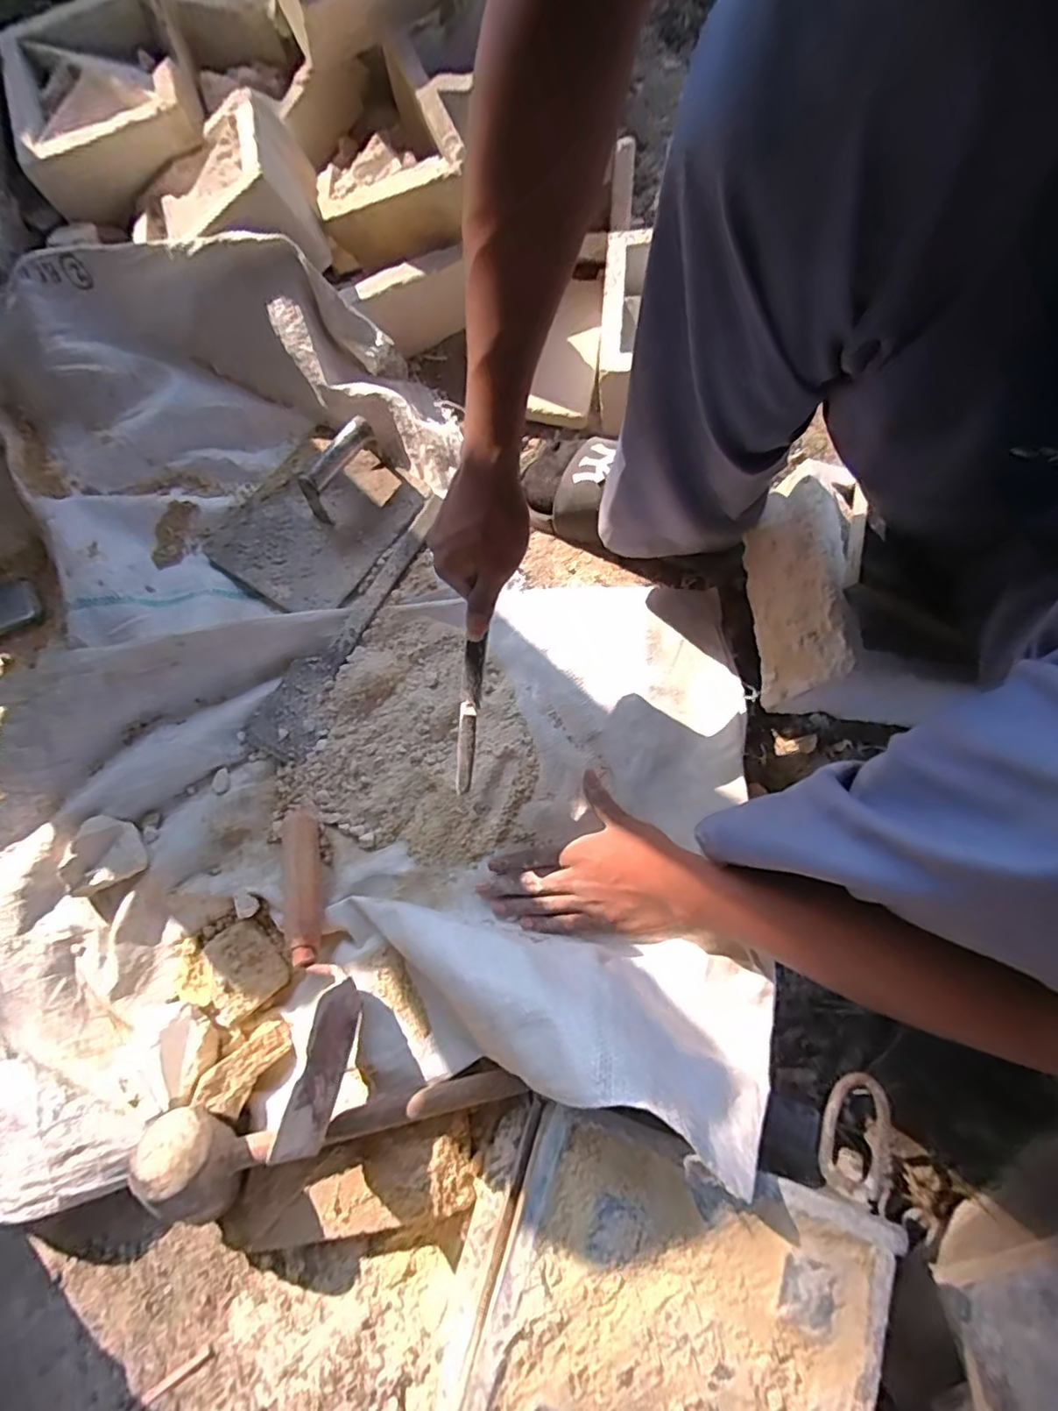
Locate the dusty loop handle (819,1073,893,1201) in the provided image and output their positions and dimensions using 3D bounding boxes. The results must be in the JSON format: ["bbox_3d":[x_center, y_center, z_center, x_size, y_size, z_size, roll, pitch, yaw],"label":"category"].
[{"bbox_3d":[0.243,0.316,0.435,0.045,0.016,0.078,11,65,20],"label":"dusty loop handle"}]

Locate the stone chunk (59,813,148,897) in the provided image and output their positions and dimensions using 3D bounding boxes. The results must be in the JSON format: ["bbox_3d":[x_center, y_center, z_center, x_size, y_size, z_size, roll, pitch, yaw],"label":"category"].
[{"bbox_3d":[-0.394,0.134,0.539,0.062,0.029,0.061,-24,76,-6],"label":"stone chunk"}]

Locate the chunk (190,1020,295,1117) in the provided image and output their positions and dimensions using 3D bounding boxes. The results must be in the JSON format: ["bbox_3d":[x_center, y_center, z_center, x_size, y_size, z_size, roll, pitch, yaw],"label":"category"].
[{"bbox_3d":[-0.238,0.304,0.494,0.040,0.026,0.078,38,37,10],"label":"chunk"}]

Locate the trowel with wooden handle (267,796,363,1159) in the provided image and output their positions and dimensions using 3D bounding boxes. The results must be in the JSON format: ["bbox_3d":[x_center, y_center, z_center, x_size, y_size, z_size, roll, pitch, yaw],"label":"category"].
[{"bbox_3d":[-0.184,0.211,0.496,0.064,0.071,0.269,-16,62,-4],"label":"trowel with wooden handle"}]

